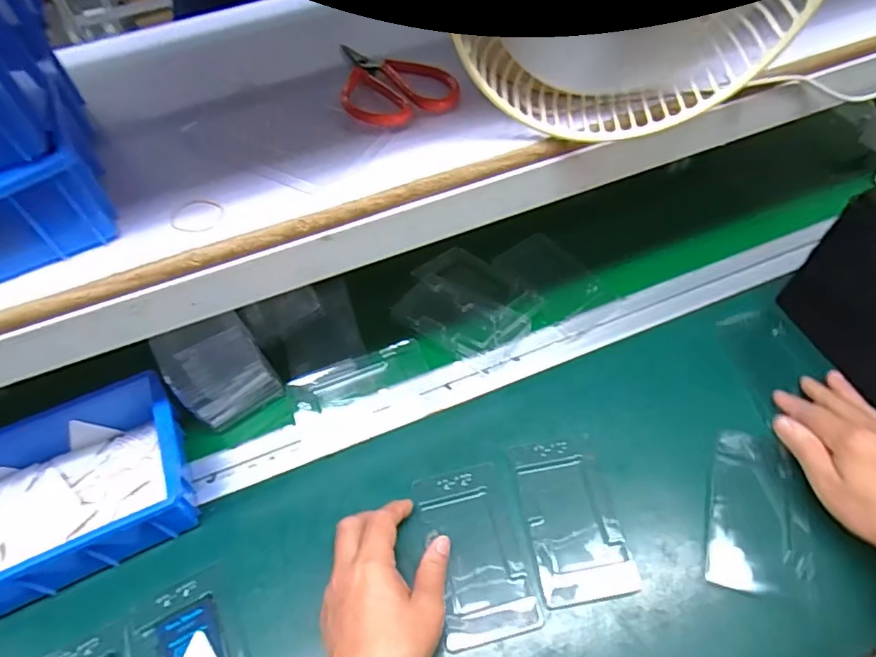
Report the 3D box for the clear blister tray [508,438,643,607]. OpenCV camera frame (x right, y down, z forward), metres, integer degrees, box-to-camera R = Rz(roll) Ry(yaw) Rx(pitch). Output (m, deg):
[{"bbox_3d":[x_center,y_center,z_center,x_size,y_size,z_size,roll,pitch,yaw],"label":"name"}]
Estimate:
[{"bbox_3d":[0.109,0.152,0.443,0.072,0.015,0.127,-9,54,-2],"label":"clear blister tray"}]

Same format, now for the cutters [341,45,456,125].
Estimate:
[{"bbox_3d":[-0.033,-0.191,0.410,0.081,0.010,0.122,-12,54,-4],"label":"cutters"}]

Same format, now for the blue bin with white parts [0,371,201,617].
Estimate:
[{"bbox_3d":[-0.310,0.133,0.446,0.203,0.066,0.147,-20,55,-10],"label":"blue bin with white parts"}]

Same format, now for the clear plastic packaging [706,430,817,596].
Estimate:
[{"bbox_3d":[0.257,0.144,0.436,0.072,0.017,0.127,11,56,13],"label":"clear plastic packaging"}]

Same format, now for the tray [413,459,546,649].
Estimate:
[{"bbox_3d":[0.028,0.174,0.428,0.070,0.016,0.126,-14,54,-5],"label":"tray"}]

